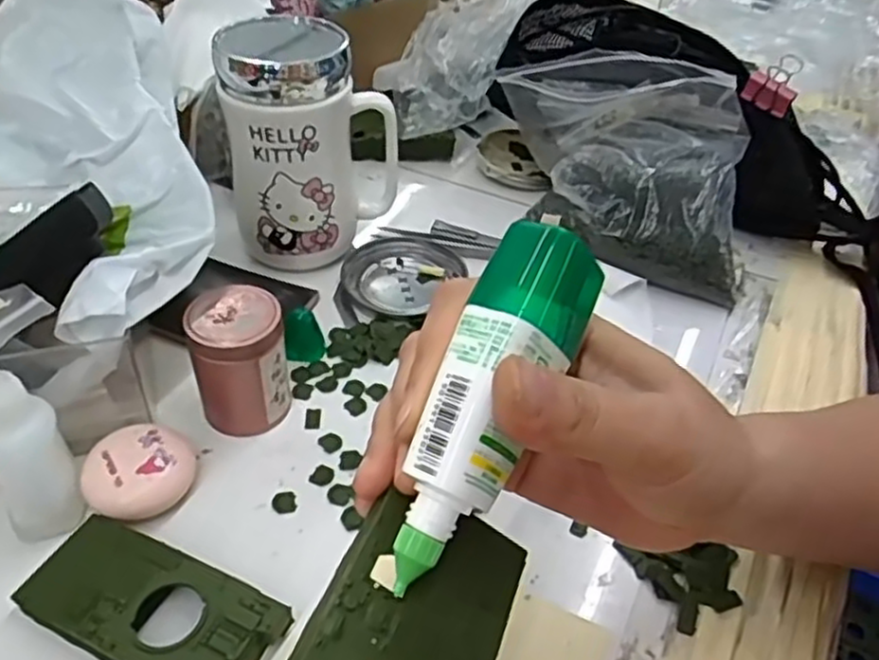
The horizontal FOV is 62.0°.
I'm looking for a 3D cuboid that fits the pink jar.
[{"bbox_3d":[-0.099,0.017,0.365,0.043,0.066,0.041,2,42,-2],"label":"pink jar"}]

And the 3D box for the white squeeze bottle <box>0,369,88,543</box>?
[{"bbox_3d":[-0.174,0.041,0.299,0.029,0.101,0.038,-22,48,-26],"label":"white squeeze bottle"}]

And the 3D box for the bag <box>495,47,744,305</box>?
[{"bbox_3d":[0.120,-0.112,0.486,0.164,0.108,0.129,9,42,6],"label":"bag"}]

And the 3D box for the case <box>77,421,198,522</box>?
[{"bbox_3d":[-0.137,0.066,0.338,0.044,0.022,0.046,2,42,-2],"label":"case"}]

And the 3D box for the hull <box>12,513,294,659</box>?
[{"bbox_3d":[-0.116,0.112,0.293,0.104,0.021,0.046,19,44,16],"label":"hull"}]

